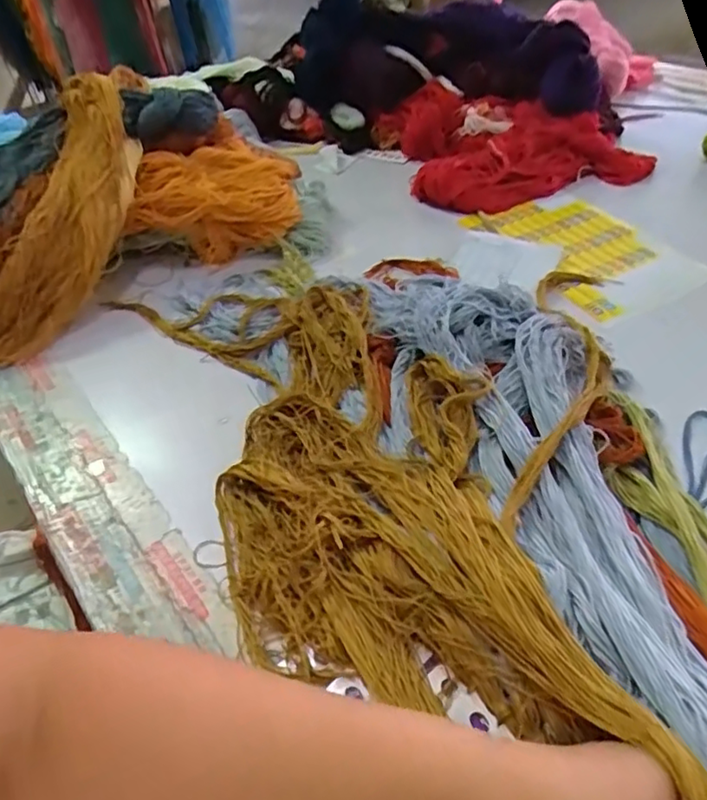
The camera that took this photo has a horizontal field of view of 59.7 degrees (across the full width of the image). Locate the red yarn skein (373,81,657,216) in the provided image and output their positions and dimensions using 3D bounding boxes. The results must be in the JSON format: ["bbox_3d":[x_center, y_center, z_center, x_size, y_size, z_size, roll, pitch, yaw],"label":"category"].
[{"bbox_3d":[0.213,-0.375,0.861,0.308,0.072,0.263,-14,45,-6],"label":"red yarn skein"}]

